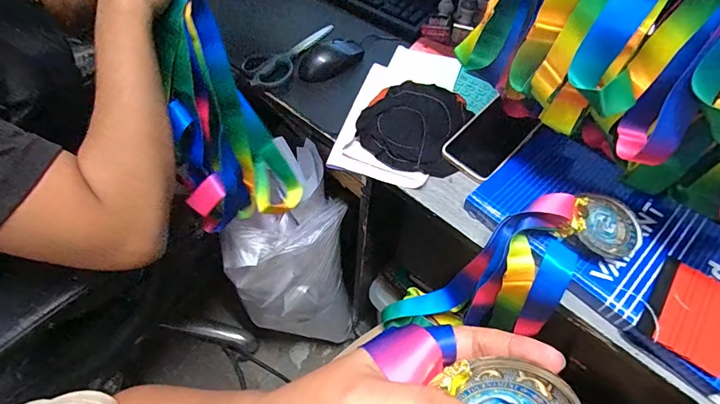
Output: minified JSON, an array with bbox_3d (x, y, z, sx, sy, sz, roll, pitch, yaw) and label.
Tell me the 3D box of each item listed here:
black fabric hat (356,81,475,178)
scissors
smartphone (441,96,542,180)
[{"bbox_3d":[0.072,-0.107,0.554,0.136,0.019,0.150,16,55,10],"label":"black fabric hat"},{"bbox_3d":[-0.101,-0.234,0.636,0.184,0.015,0.070,-37,63,-25],"label":"scissors"},{"bbox_3d":[0.171,-0.085,0.538,0.072,0.009,0.130,41,71,19],"label":"smartphone"}]

